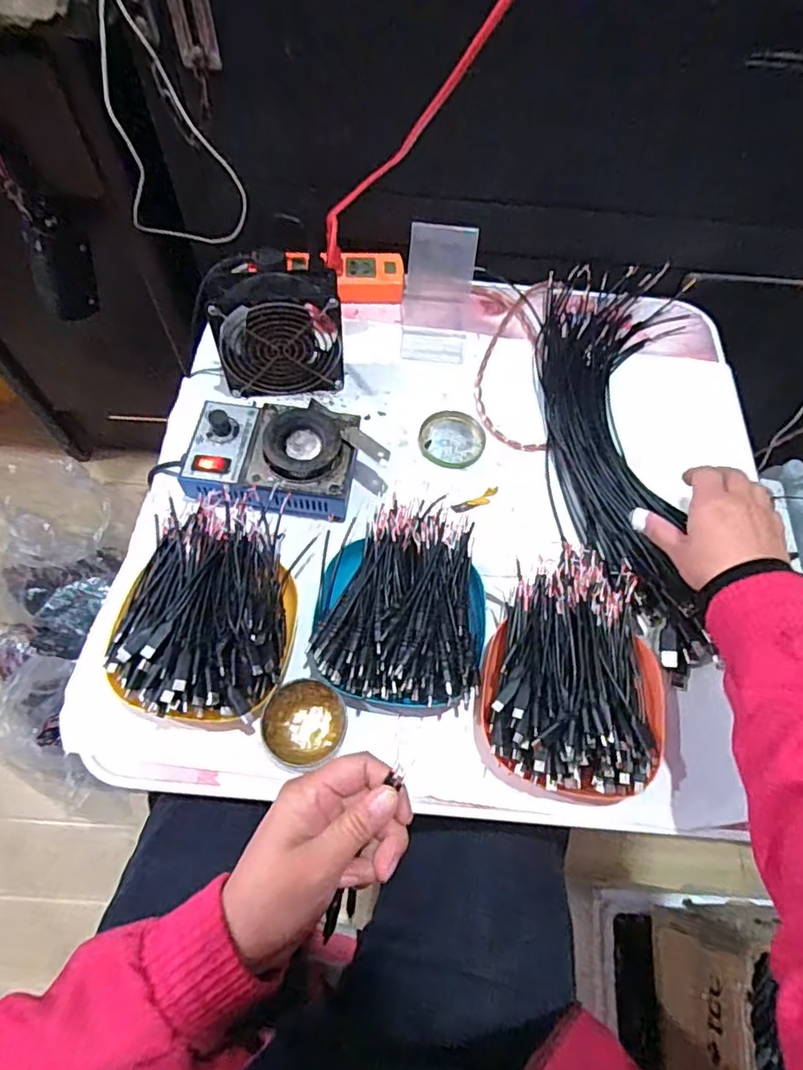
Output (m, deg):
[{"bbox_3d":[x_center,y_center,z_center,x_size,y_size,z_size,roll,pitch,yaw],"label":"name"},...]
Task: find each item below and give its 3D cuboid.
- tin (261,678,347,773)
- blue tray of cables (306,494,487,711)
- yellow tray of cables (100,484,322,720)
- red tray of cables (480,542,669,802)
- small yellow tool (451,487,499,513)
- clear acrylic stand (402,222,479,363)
[{"bbox_3d":[-0.074,0.146,0.438,0.059,0.027,0.064,1,64,-2],"label":"tin"},{"bbox_3d":[0.000,0.052,0.475,0.134,0.060,0.169,3,64,-1],"label":"blue tray of cables"},{"bbox_3d":[-0.152,0.052,0.458,0.134,0.057,0.184,6,64,0],"label":"yellow tray of cables"},{"bbox_3d":[0.139,0.107,0.444,0.137,0.071,0.187,20,65,7],"label":"red tray of cables"},{"bbox_3d":[0.074,-0.034,0.556,0.054,0.004,0.014,-28,68,-15],"label":"small yellow tool"},{"bbox_3d":[0.041,-0.261,0.617,0.078,0.092,0.097,4,64,-1],"label":"clear acrylic stand"}]

